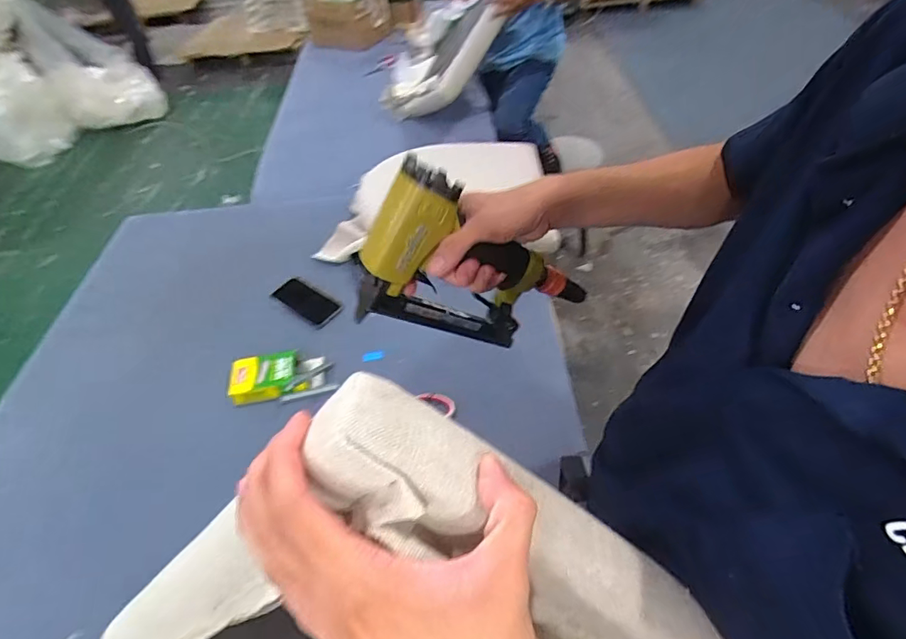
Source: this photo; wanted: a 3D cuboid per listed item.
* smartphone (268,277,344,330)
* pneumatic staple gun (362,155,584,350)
[{"bbox_3d":[-0.304,-0.038,0.997,0.168,0.012,0.074,29,57,27],"label":"smartphone"},{"bbox_3d":[0.010,-0.040,0.448,0.122,0.244,0.048,-48,47,15],"label":"pneumatic staple gun"}]

